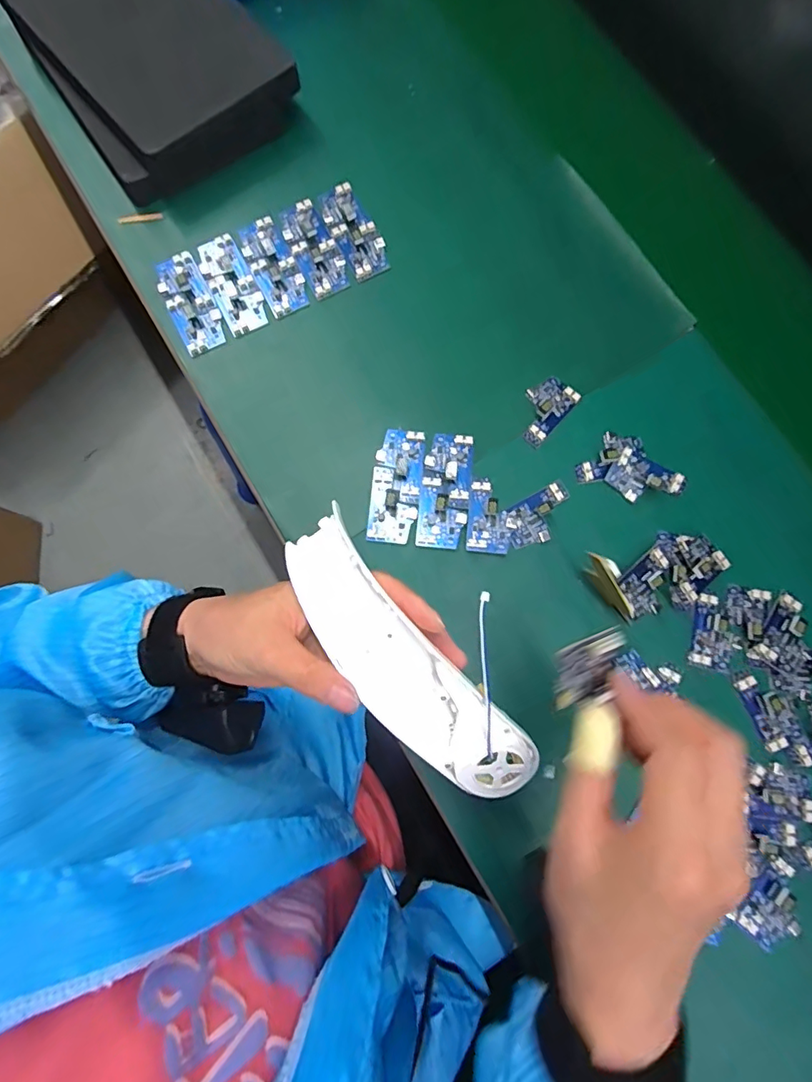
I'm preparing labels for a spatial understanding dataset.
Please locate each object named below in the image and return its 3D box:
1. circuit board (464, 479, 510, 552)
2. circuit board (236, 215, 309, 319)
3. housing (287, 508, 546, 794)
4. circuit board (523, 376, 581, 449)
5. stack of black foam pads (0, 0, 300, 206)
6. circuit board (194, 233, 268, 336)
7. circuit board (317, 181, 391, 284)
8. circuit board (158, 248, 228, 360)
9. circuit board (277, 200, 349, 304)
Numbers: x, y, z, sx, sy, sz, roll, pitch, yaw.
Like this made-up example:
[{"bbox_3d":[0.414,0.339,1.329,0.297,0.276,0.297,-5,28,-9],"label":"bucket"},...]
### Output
[{"bbox_3d":[0.063,-0.019,0.381,0.032,0.011,0.055,2,79,-1],"label":"circuit board"},{"bbox_3d":[-0.113,-0.235,0.425,0.036,0.005,0.088,-27,81,-6],"label":"circuit board"},{"bbox_3d":[-0.001,0.073,0.283,0.054,0.052,0.190,-41,89,-8],"label":"housing"},{"bbox_3d":[0.111,-0.108,0.402,0.035,0.011,0.058,41,81,7],"label":"circuit board"},{"bbox_3d":[-0.230,-0.445,0.439,0.183,0.049,0.261,-34,81,-7],"label":"stack of black foam pads"},{"bbox_3d":[-0.147,-0.217,0.421,0.037,0.004,0.089,-28,81,-6],"label":"circuit board"},{"bbox_3d":[-0.045,-0.269,0.434,0.036,0.008,0.090,-28,81,-6],"label":"circuit board"},{"bbox_3d":[-0.180,-0.199,0.416,0.037,0.004,0.089,-27,81,-6],"label":"circuit board"},{"bbox_3d":[-0.079,-0.252,0.427,0.035,0.004,0.090,-28,81,-6],"label":"circuit board"}]

